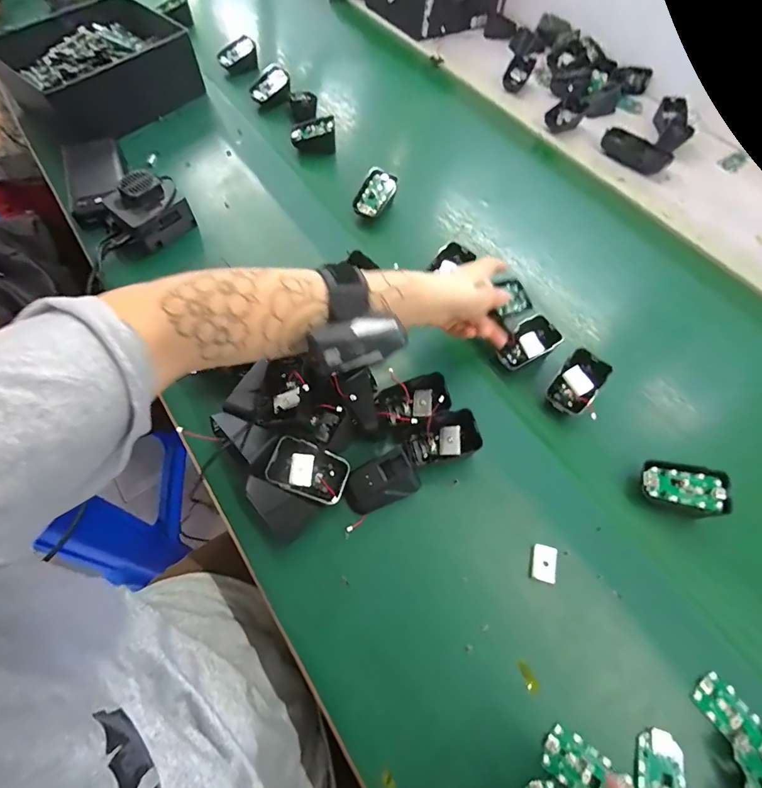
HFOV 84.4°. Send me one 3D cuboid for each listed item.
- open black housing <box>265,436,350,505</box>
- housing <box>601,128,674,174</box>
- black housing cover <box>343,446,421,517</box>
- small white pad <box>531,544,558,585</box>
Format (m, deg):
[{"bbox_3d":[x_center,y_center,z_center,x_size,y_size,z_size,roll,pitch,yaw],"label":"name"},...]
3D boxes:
[{"bbox_3d":[-0.065,0.071,0.386,0.067,0.028,0.048,20,62,7],"label":"open black housing"},{"bbox_3d":[0.409,-0.390,0.674,0.106,0.026,0.046,34,64,14],"label":"housing"},{"bbox_3d":[0.000,0.079,0.384,0.064,0.029,0.039,-18,64,-14],"label":"black housing cover"},{"bbox_3d":[0.143,0.148,0.369,0.021,0.005,0.030,17,61,5],"label":"small white pad"}]

